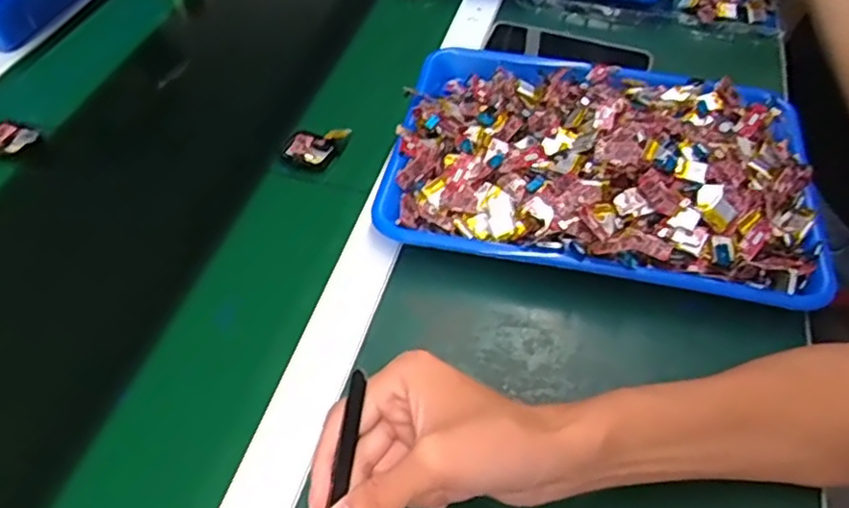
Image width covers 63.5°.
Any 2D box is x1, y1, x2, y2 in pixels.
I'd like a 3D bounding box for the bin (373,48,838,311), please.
[{"bbox_3d":[0.141,-0.083,0.552,0.326,0.061,0.241,8,50,8],"label":"bin"}]

